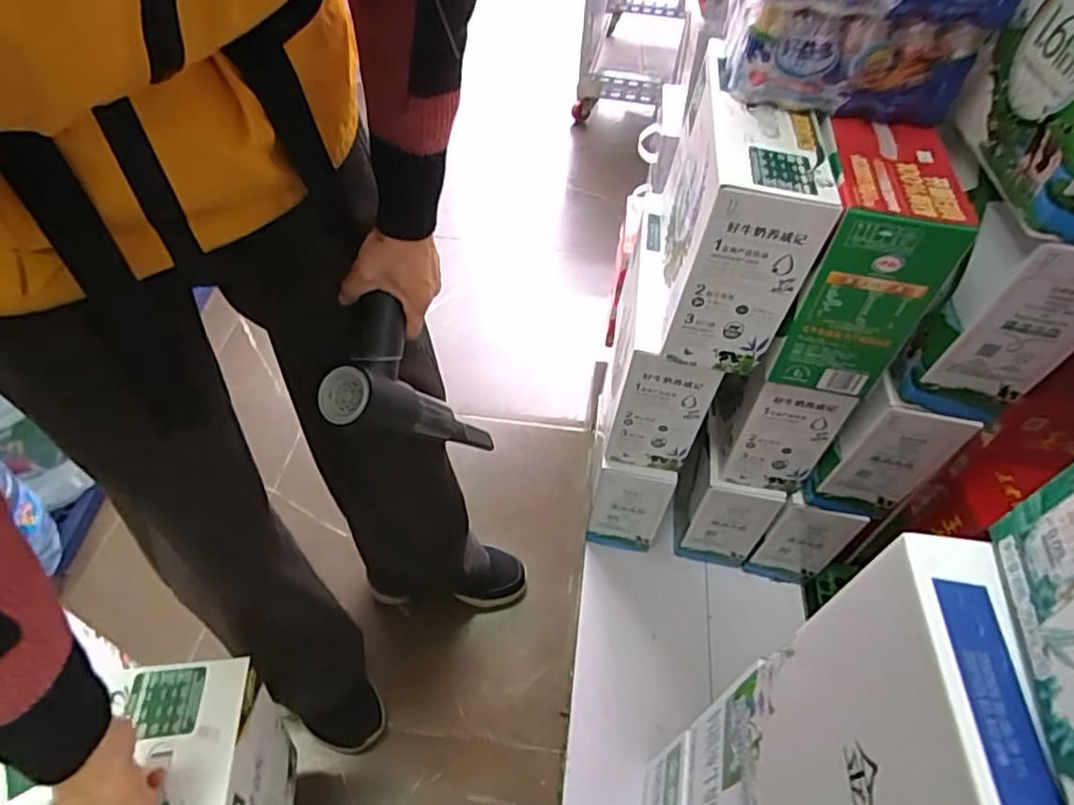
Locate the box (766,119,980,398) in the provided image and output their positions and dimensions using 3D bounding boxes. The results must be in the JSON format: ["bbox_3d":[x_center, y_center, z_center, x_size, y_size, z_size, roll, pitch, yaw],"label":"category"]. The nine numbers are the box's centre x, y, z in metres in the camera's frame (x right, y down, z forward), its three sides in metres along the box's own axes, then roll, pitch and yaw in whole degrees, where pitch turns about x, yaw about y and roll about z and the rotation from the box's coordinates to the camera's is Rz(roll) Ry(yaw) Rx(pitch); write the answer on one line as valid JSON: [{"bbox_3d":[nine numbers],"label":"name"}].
[{"bbox_3d":[0.316,-0.144,0.637,0.111,0.213,0.177,10,50,2],"label":"box"}]

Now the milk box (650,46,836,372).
[{"bbox_3d":[0.205,-0.219,0.690,0.102,0.214,0.301,5,50,-2],"label":"milk box"}]

